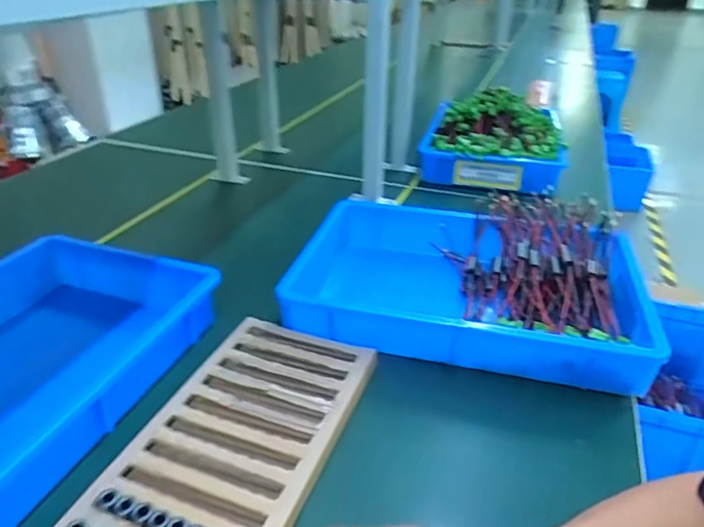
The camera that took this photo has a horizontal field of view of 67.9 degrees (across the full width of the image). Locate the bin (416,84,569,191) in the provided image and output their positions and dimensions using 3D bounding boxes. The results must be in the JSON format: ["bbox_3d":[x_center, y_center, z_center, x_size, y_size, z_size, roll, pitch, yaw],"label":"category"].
[{"bbox_3d":[0.305,-0.267,1.131,0.293,0.159,0.201,7,31,10],"label":"bin"}]

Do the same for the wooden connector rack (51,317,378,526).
[{"bbox_3d":[-0.118,0.183,0.509,0.179,0.030,0.359,13,33,17],"label":"wooden connector rack"}]

